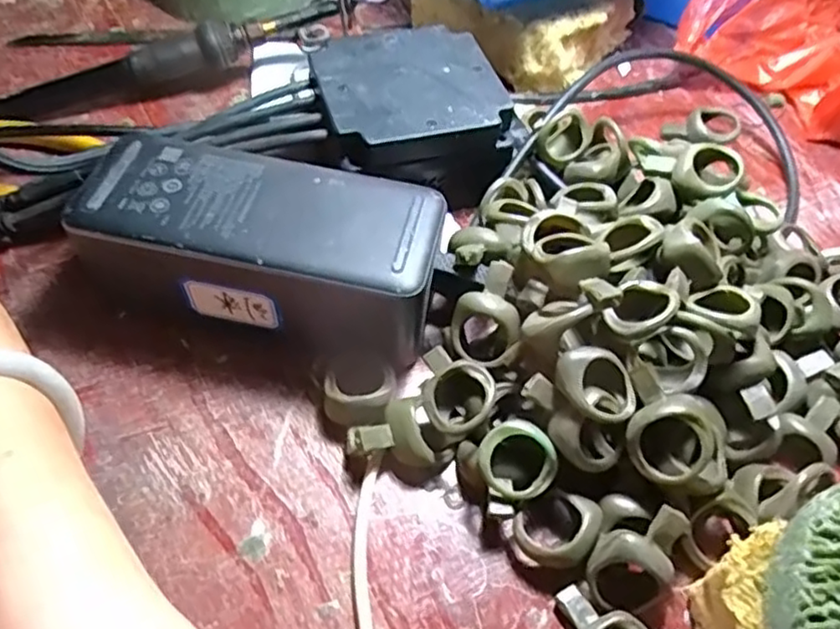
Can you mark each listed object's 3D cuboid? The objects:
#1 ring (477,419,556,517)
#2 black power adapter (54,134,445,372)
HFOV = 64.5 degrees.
[{"bbox_3d":[0.032,0.049,0.216,0.025,0.004,0.028,-15,86,-2],"label":"ring"},{"bbox_3d":[-0.062,-0.022,0.256,0.135,0.053,0.060,12,53,5],"label":"black power adapter"}]

